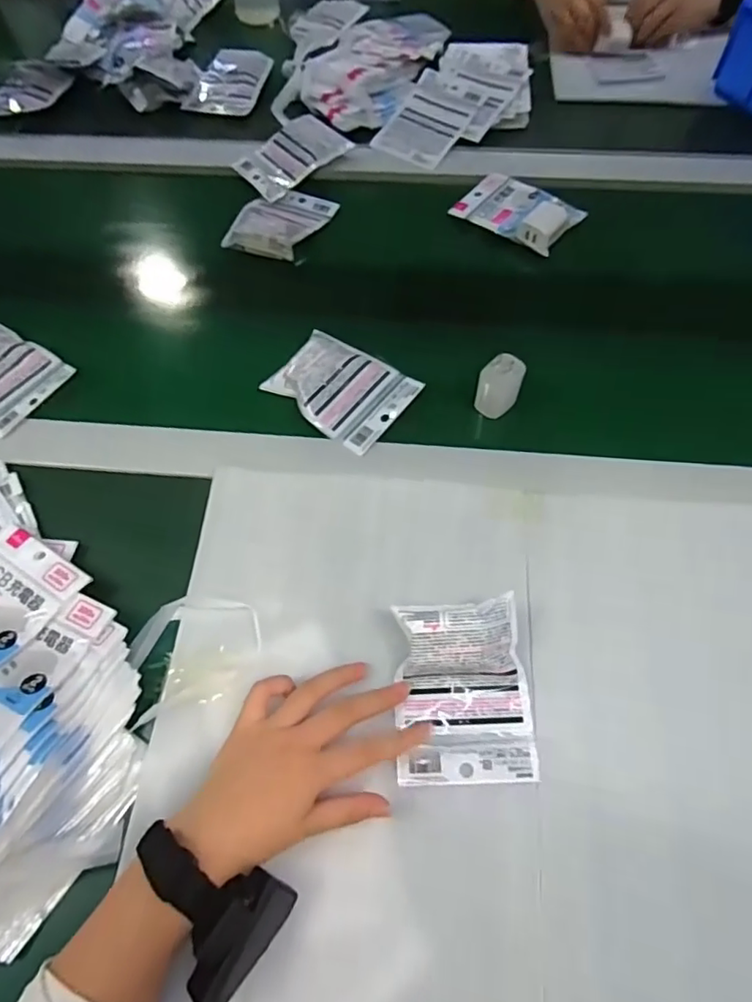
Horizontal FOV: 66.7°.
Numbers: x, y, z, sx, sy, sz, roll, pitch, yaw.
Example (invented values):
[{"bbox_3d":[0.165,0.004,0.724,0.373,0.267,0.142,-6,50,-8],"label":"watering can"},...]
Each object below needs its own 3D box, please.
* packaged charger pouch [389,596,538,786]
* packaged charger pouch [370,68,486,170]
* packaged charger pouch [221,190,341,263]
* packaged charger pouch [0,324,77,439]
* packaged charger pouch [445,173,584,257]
[{"bbox_3d":[0.063,0.135,0.407,0.094,0.038,0.118,-4,64,2],"label":"packaged charger pouch"},{"bbox_3d":[0.072,-0.500,0.749,0.098,0.005,0.150,27,77,11],"label":"packaged charger pouch"},{"bbox_3d":[-0.113,-0.337,0.687,0.094,0.035,0.136,18,65,11],"label":"packaged charger pouch"},{"bbox_3d":[-0.381,-0.128,0.579,0.113,0.023,0.095,31,68,16],"label":"packaged charger pouch"},{"bbox_3d":[0.167,-0.343,0.674,0.128,0.021,0.091,36,70,18],"label":"packaged charger pouch"}]

